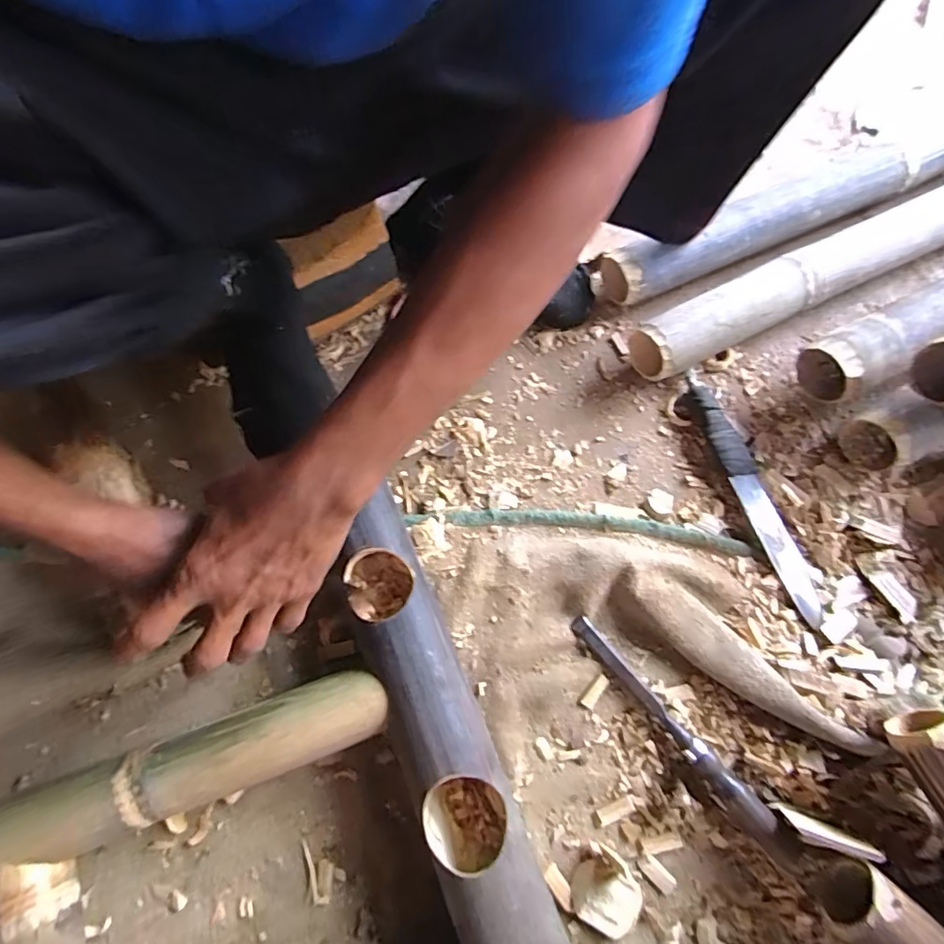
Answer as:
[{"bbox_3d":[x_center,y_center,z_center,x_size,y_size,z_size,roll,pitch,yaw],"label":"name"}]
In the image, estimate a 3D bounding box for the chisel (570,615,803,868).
[{"bbox_3d":[0.181,0.227,0.447,0.025,0.027,0.243,-39,77,-12],"label":"chisel"}]

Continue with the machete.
[{"bbox_3d":[0.287,0.017,0.520,0.037,0.018,0.271,-19,74,-7],"label":"machete"}]

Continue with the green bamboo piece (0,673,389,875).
[{"bbox_3d":[-0.346,0.285,0.404,0.580,0.078,0.064,-20,74,-7],"label":"green bamboo piece"}]

